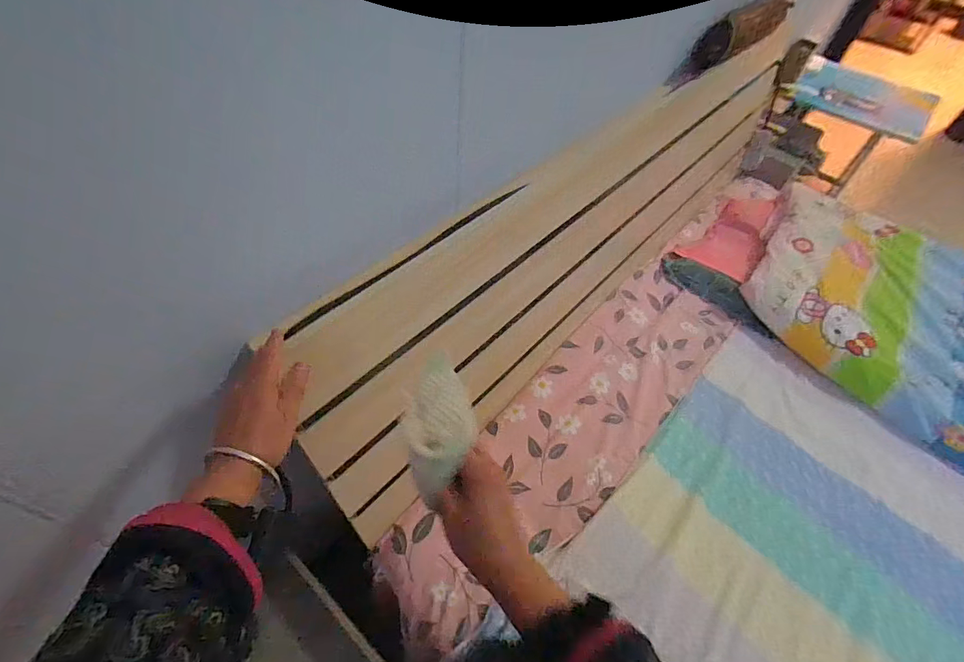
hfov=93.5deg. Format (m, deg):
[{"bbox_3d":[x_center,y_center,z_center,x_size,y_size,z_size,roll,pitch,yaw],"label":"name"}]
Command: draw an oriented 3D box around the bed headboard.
[{"bbox_3d":[0.285,-0.241,0.975,0.054,0.456,1.492,30,57,32],"label":"bed headboard"}]

